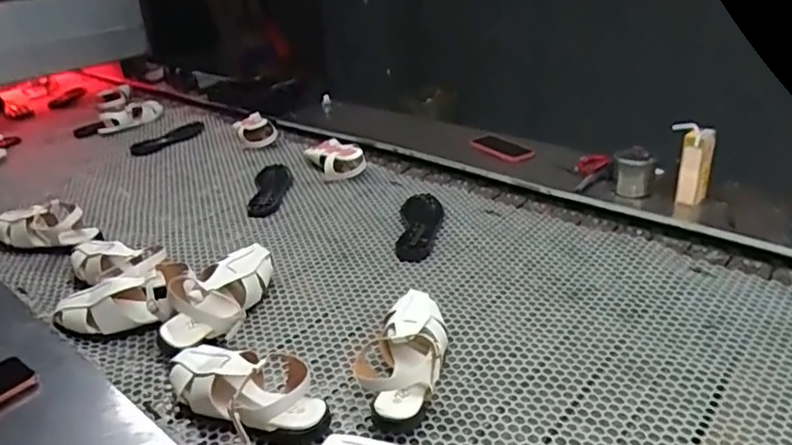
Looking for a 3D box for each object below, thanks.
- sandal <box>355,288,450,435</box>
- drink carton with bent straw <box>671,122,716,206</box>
[{"bbox_3d":[0.007,0.175,0.774,0.110,0.087,0.204,3,27,9],"label":"sandal"},{"bbox_3d":[0.575,-0.114,1.135,0.079,0.140,0.074,11,34,26],"label":"drink carton with bent straw"}]

